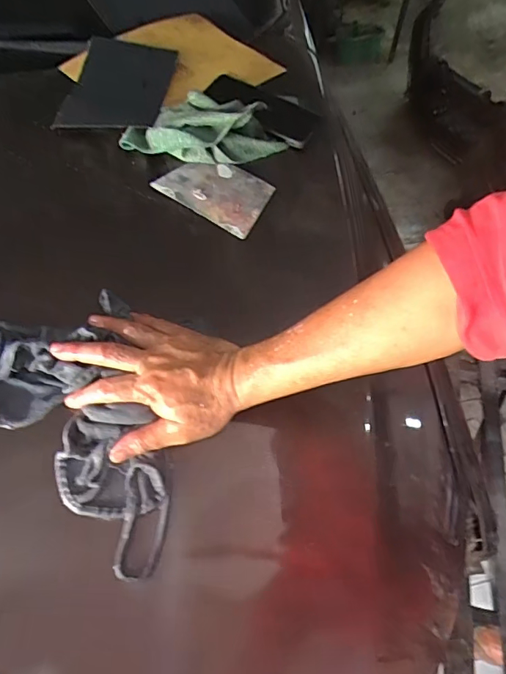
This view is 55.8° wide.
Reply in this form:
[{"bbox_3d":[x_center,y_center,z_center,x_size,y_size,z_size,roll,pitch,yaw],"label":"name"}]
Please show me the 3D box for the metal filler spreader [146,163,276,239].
[{"bbox_3d":[-0.044,-0.192,0.618,0.143,0.010,0.096,32,60,19],"label":"metal filler spreader"}]

